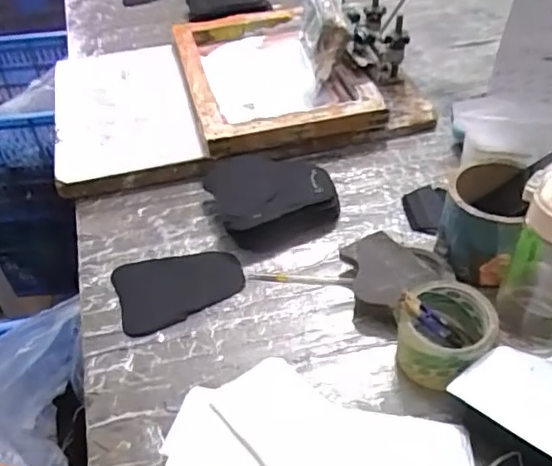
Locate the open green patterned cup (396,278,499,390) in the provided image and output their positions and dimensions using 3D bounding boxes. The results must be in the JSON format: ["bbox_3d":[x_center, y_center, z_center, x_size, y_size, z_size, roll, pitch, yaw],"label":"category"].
[{"bbox_3d":[0.170,0.100,0.602,0.088,0.073,0.092,-2,44,2],"label":"open green patterned cup"}]

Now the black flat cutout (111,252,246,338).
[{"bbox_3d":[-0.113,0.061,0.703,0.145,0.010,0.098,-17,45,-12],"label":"black flat cutout"}]

